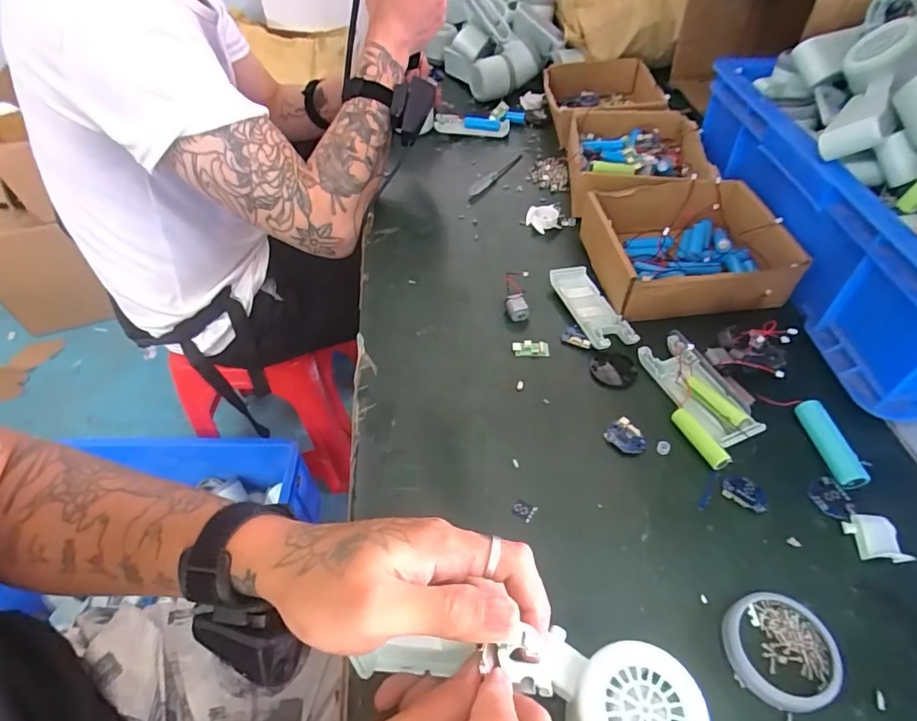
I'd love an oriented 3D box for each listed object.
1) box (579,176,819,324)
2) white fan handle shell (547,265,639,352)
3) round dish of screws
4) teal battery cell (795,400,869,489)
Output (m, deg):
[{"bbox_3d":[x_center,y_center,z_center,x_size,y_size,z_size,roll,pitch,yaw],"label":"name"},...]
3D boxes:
[{"bbox_3d":[0.224,-0.110,0.492,0.165,0.054,0.140,-6,48,-2],"label":"box"},{"bbox_3d":[0.122,-0.049,0.474,0.042,0.015,0.102,-15,49,-10],"label":"white fan handle shell"},{"bbox_3d":[0.182,0.162,0.290,0.053,0.012,0.059,34,58,29],"label":"round dish of screws"},{"bbox_3d":[0.268,0.059,0.370,0.017,0.016,0.065,-7,48,-3],"label":"teal battery cell"}]

